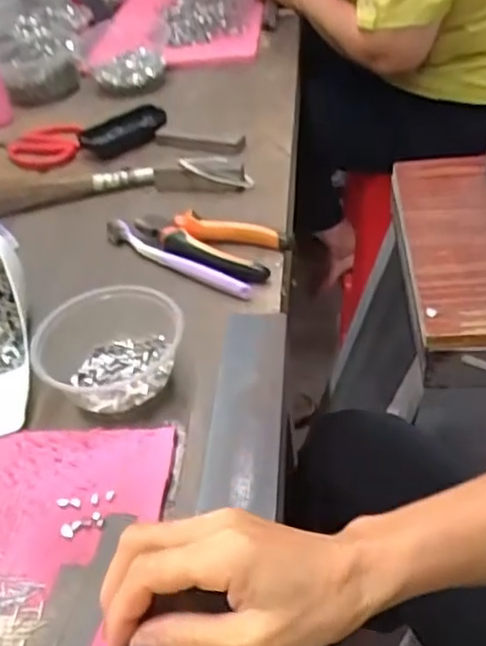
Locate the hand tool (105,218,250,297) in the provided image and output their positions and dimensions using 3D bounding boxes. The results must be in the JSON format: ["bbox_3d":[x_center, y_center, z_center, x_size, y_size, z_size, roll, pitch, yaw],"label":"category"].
[{"bbox_3d":[-0.066,-0.060,0.591,0.177,0.013,0.020,28,53,35],"label":"hand tool"}]

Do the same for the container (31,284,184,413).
[{"bbox_3d":[-0.097,0.018,0.481,0.105,0.047,0.098,-27,45,-21],"label":"container"}]

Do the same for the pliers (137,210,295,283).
[{"bbox_3d":[-0.036,-0.077,0.601,0.149,0.022,0.068,19,48,28],"label":"pliers"}]

